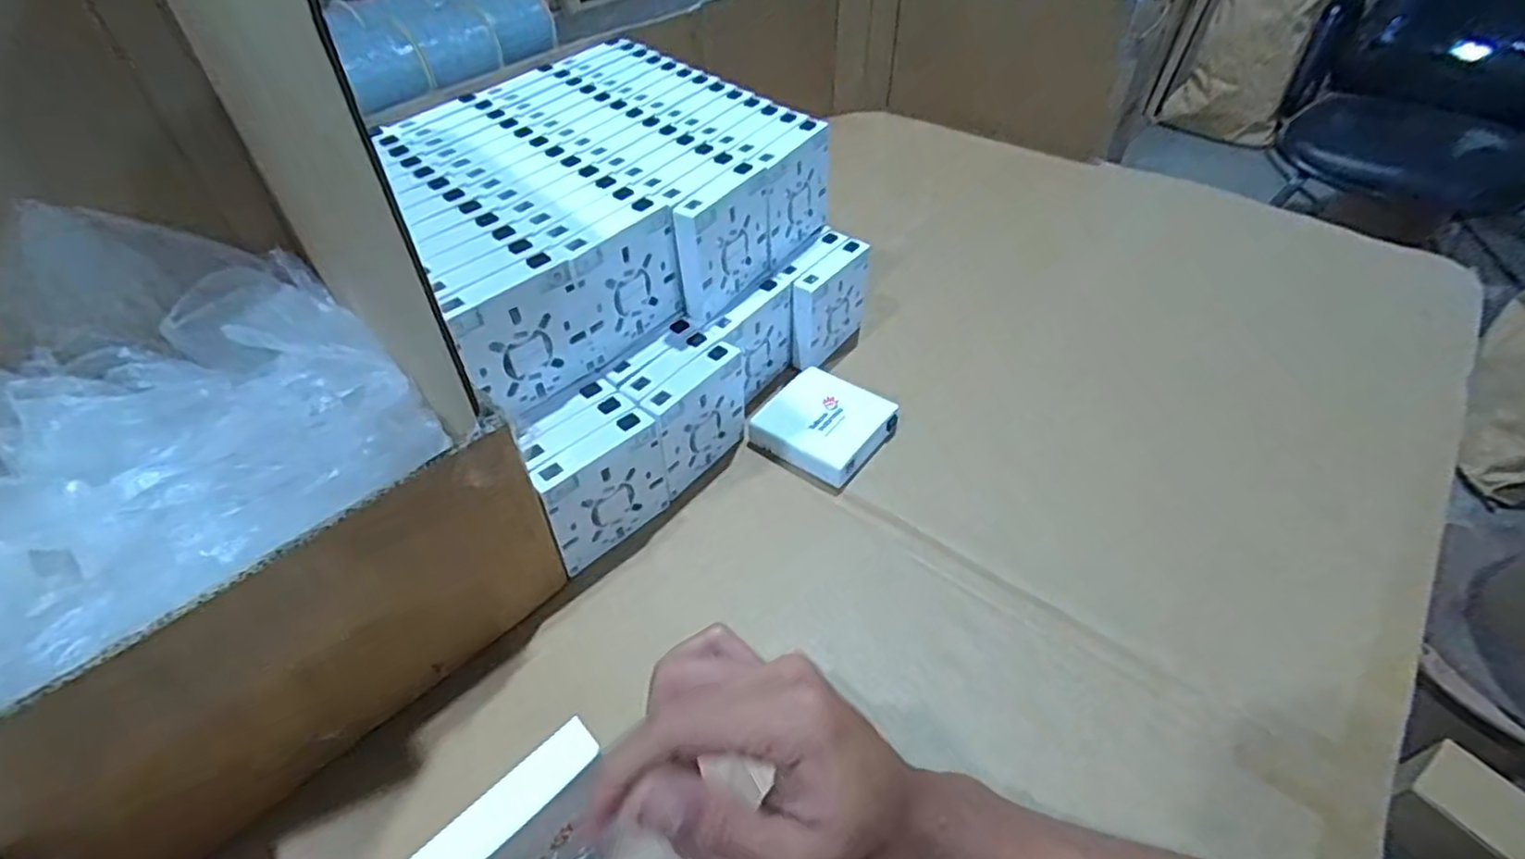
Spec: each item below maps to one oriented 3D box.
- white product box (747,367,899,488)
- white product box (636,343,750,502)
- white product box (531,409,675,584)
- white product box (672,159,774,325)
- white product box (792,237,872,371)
[{"bbox_3d":[0.048,-0.005,0.551,0.087,0.022,0.083,30,53,26],"label":"white product box"},{"bbox_3d":[-0.045,-0.007,0.508,0.024,0.084,0.090,28,53,24],"label":"white product box"},{"bbox_3d":[-0.102,0.040,0.461,0.086,0.083,0.022,-36,56,-29],"label":"white product box"},{"bbox_3d":[-0.026,-0.137,0.518,0.024,0.087,0.089,27,52,24],"label":"white product box"},{"bbox_3d":[0.058,-0.106,0.601,0.022,0.080,0.084,32,54,27],"label":"white product box"}]

